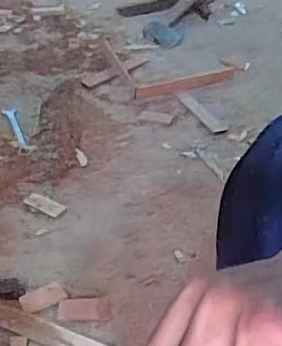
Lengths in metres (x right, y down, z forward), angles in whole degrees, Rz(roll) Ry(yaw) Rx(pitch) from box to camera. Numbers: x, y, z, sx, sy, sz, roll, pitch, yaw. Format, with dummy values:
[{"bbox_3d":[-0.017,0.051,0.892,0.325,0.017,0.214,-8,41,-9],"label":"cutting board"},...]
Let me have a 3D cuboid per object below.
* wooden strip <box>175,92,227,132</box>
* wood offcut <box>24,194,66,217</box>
[{"bbox_3d":[0.142,-0.151,1.449,0.043,0.006,0.192,-18,42,-25],"label":"wooden strip"},{"bbox_3d":[-0.186,0.062,1.132,0.083,0.012,0.034,24,43,25],"label":"wood offcut"}]

